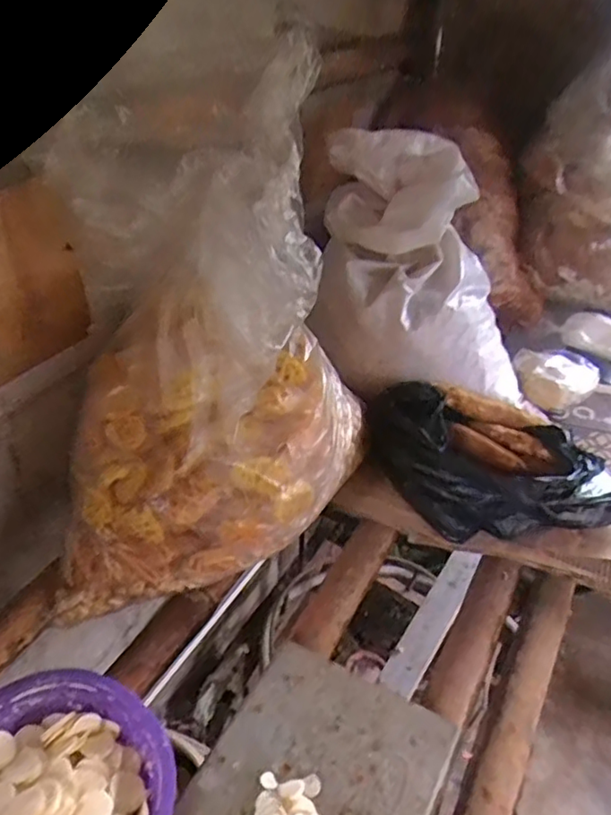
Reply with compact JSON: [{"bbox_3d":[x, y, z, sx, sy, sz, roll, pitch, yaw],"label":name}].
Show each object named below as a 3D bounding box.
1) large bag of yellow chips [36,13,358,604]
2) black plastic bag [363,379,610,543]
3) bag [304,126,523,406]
[{"bbox_3d":[-0.111,-0.064,0.682,0.337,0.511,0.278,3,38,3],"label":"large bag of yellow chips"},{"bbox_3d":[0.260,0.066,0.857,0.329,0.121,0.210,0,38,-2],"label":"black plastic bag"},{"bbox_3d":[0.174,-0.217,0.949,0.343,0.324,0.232,1,38,-1],"label":"bag"}]

